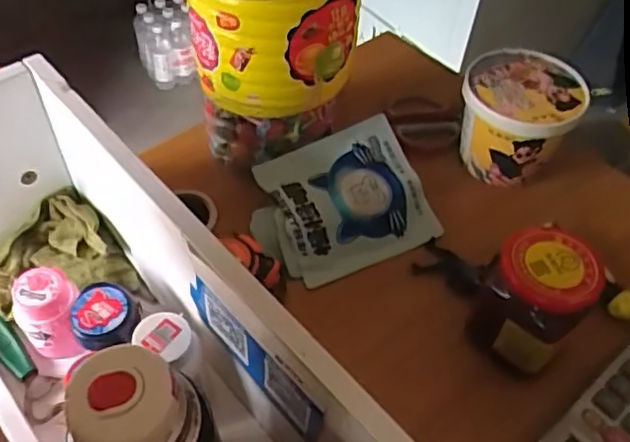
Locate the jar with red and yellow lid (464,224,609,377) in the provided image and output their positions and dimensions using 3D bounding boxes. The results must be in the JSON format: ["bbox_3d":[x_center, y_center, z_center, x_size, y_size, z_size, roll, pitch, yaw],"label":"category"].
[{"bbox_3d":[0.163,0.058,0.458,0.063,0.090,0.066,2,51,-3],"label":"jar with red and yellow lid"}]

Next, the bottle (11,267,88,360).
[{"bbox_3d":[-0.210,0.076,0.492,0.048,0.078,0.043,-7,52,-10],"label":"bottle"}]

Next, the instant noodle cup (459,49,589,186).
[{"bbox_3d":[0.195,-0.098,0.612,0.106,0.098,0.099,2,51,-3],"label":"instant noodle cup"}]

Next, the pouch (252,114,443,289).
[{"bbox_3d":[0.030,-0.019,0.564,0.143,0.018,0.125,-22,84,-17],"label":"pouch"}]

